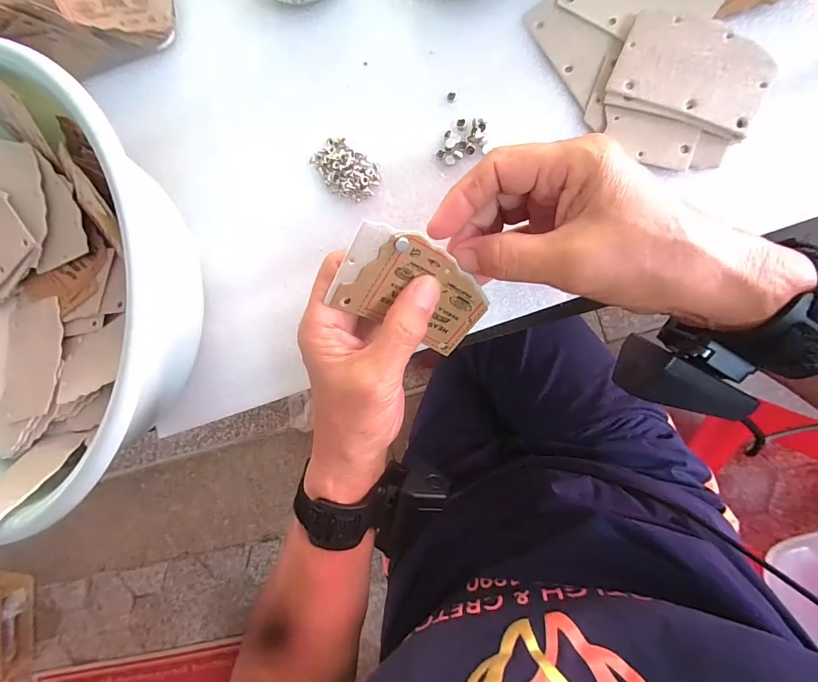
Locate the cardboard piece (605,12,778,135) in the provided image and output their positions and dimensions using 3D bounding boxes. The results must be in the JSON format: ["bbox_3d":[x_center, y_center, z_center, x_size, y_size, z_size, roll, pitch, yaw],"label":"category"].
[{"bbox_3d":[0.169,-0.163,0.226,0.083,0.008,0.057,22,95,10],"label":"cardboard piece"}]

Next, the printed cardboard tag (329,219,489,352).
[{"bbox_3d":[0.003,-0.027,0.209,0.082,0.005,0.055,23,119,-21],"label":"printed cardboard tag"}]

